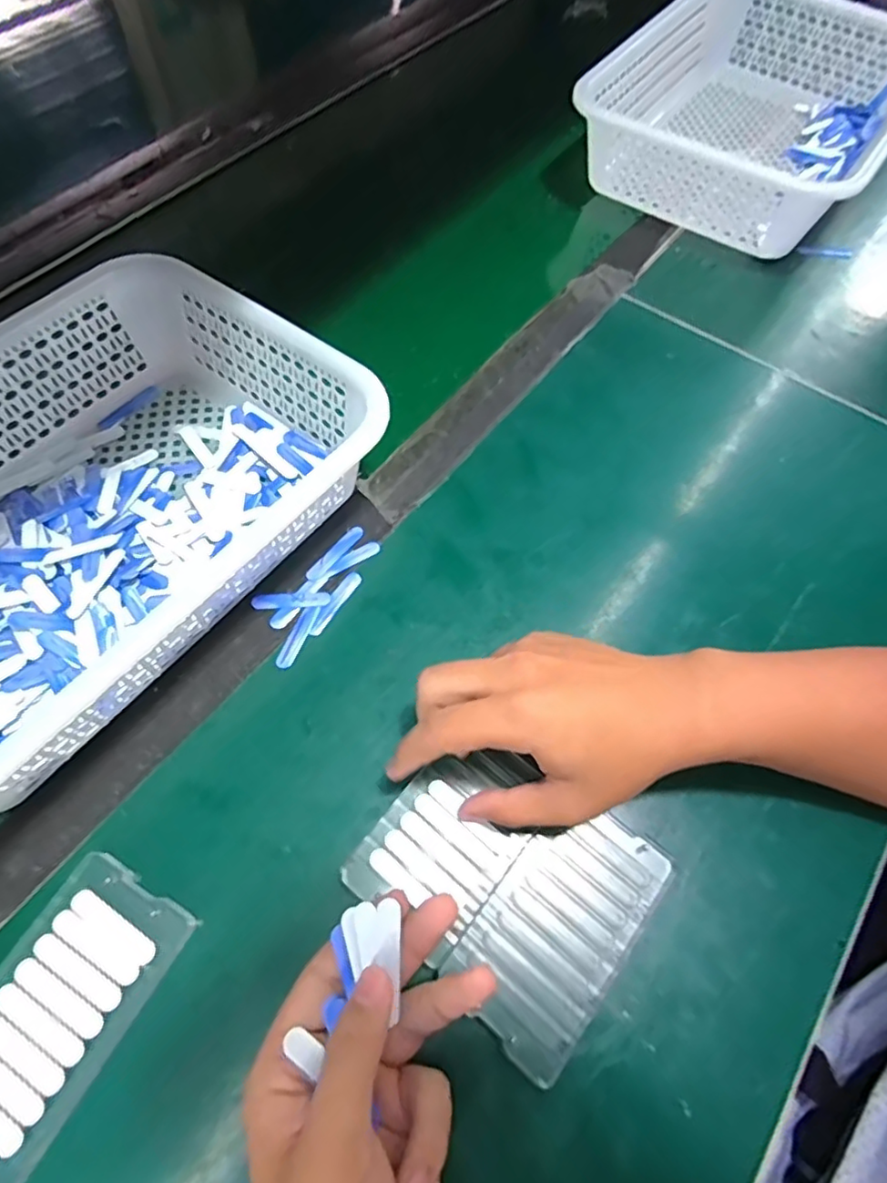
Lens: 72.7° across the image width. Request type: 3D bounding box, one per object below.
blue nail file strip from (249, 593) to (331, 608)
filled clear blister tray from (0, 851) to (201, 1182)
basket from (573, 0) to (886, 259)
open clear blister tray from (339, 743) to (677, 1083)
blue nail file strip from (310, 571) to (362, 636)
[{"bbox_3d":[-0.099,0.005,0.390,0.051,0.004,0.009,-2,61,-1],"label":"blue nail file strip"},{"bbox_3d":[-0.184,0.198,0.285,0.070,0.010,0.122,26,64,14],"label":"filled clear blister tray"},{"bbox_3d":[0.313,-0.481,0.609,0.264,0.089,0.357,31,67,15],"label":"basket"},{"bbox_3d":[0.032,0.145,0.311,0.133,0.014,0.114,35,67,18],"label":"open clear blister tray"},{"bbox_3d":[-0.071,0.007,0.391,0.011,0.004,0.050,29,65,15],"label":"blue nail file strip"}]

